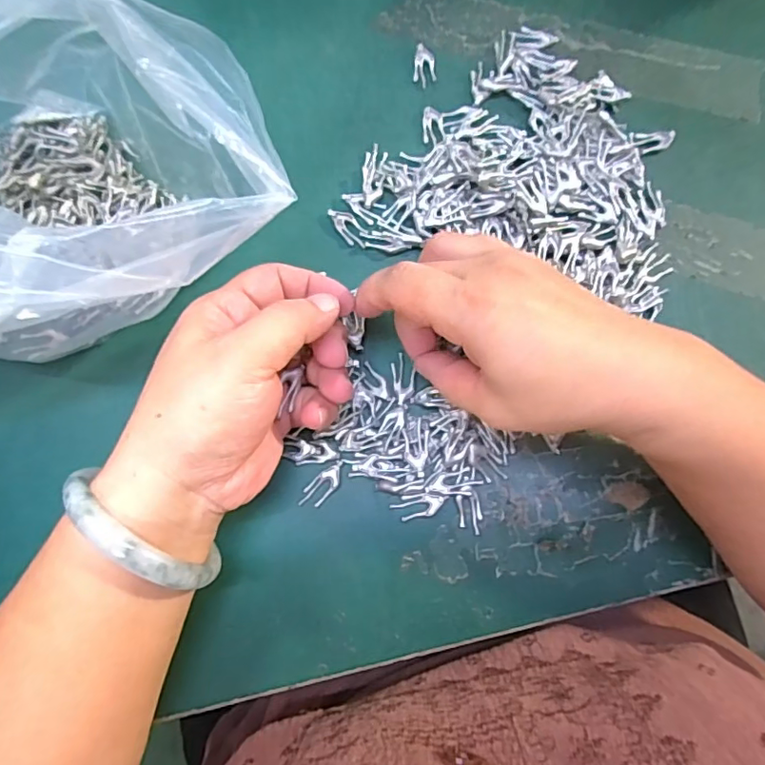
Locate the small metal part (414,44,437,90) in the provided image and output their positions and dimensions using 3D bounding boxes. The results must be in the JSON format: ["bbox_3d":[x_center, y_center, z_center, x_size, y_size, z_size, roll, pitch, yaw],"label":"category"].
[{"bbox_3d":[0.026,-0.190,0.325,0.013,0.004,0.028,1,78,0],"label":"small metal part"}]

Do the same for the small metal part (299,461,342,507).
[{"bbox_3d":[-0.030,0.051,0.271,0.011,0.004,0.028,43,81,8],"label":"small metal part"}]

